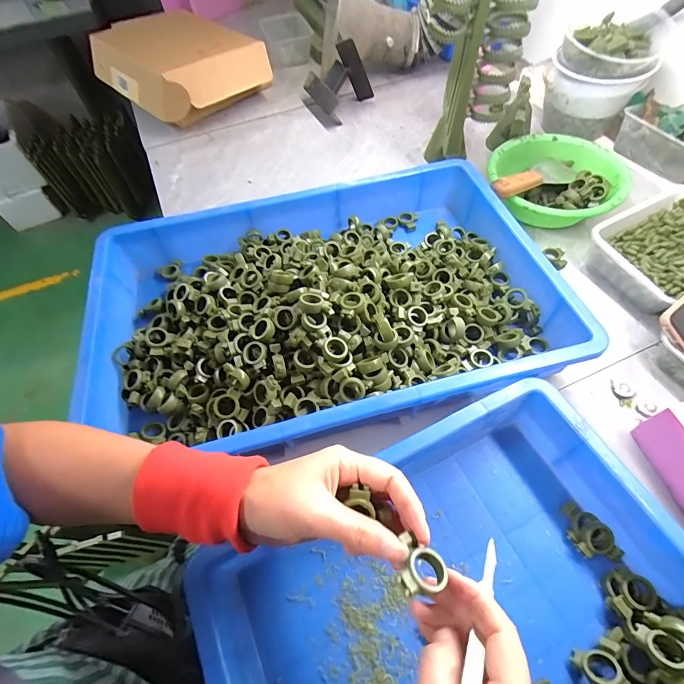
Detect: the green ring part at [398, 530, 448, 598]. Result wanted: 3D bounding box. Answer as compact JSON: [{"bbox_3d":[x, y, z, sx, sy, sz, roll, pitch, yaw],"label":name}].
[{"bbox_3d":[0.048,0.144,0.243,0.032,0.013,0.035,-1,42,-18],"label":"green ring part"}]

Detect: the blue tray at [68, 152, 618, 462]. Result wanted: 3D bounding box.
[{"bbox_3d":[-0.033,-0.055,0.491,0.554,0.096,0.365,-14,58,-5],"label":"blue tray"}]

